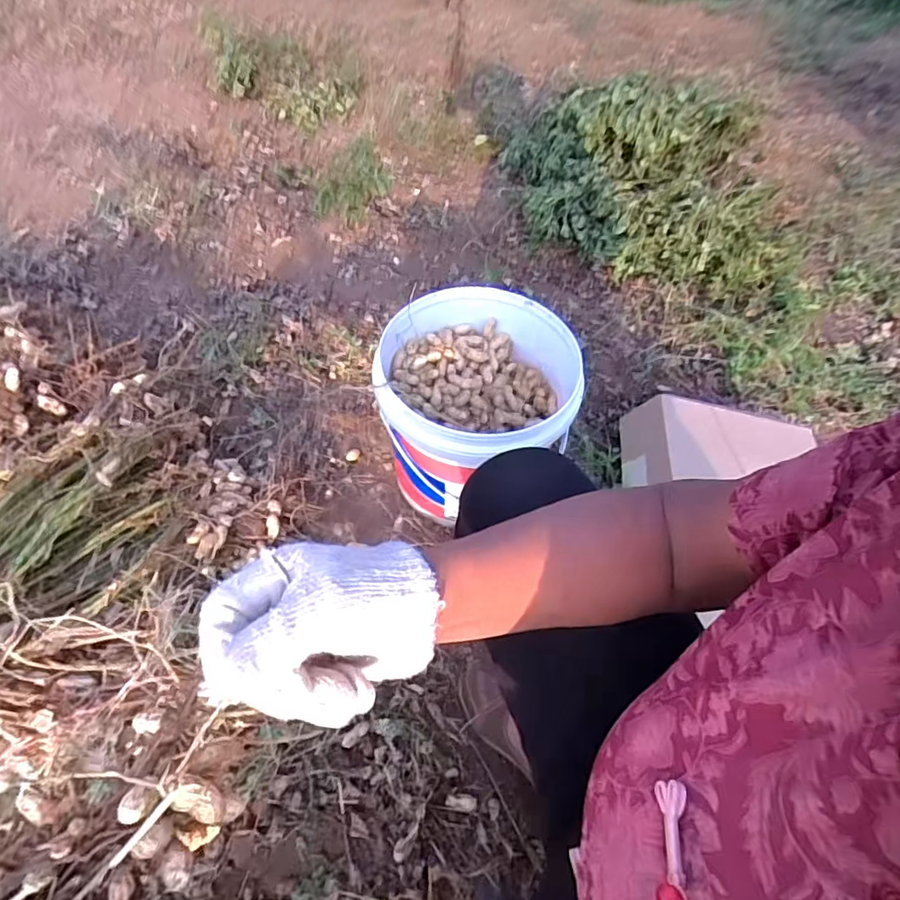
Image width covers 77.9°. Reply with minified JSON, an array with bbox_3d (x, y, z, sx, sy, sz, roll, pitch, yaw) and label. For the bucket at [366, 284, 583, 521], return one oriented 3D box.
[{"bbox_3d":[0.037,-0.055,0.775,0.238,0.222,0.248,4,55,-5],"label":"bucket"}]

